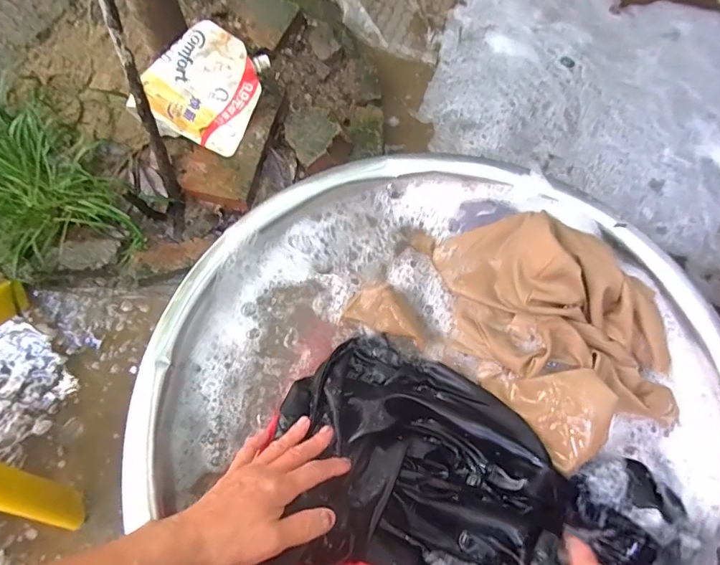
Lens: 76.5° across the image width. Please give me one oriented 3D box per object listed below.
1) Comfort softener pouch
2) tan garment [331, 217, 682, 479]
[{"bbox_3d":[-0.236,-0.295,0.687,0.154,0.030,0.168,24,97,-21],"label":"Comfort softener pouch"},{"bbox_3d":[0.195,0.051,0.514,0.347,0.068,0.250,36,71,11],"label":"tan garment"}]

